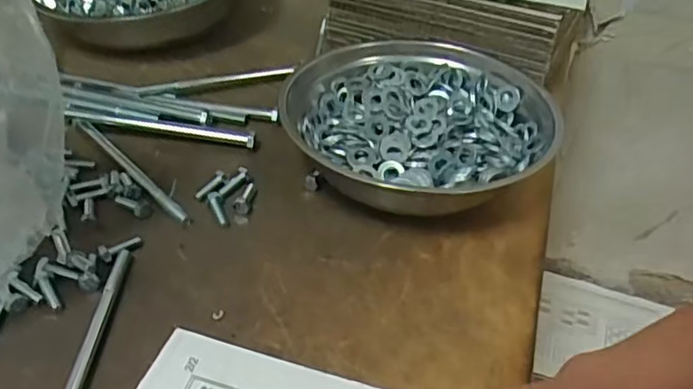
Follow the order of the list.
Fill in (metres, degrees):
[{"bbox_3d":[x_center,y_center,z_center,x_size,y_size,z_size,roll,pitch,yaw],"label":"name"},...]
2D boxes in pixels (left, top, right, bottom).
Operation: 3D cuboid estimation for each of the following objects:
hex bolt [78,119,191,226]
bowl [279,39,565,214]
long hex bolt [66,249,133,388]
[{"bbox_3d":[-0.179,-0.022,0.508,0.011,0.011,0.162,-33,51,-32],"label":"hex bolt"},{"bbox_3d":[0.059,-0.056,0.516,0.215,0.063,0.210,1,41,-1],"label":"bowl"},{"bbox_3d":[-0.157,0.096,0.372,0.013,0.019,0.167,0,41,-1],"label":"long hex bolt"}]

